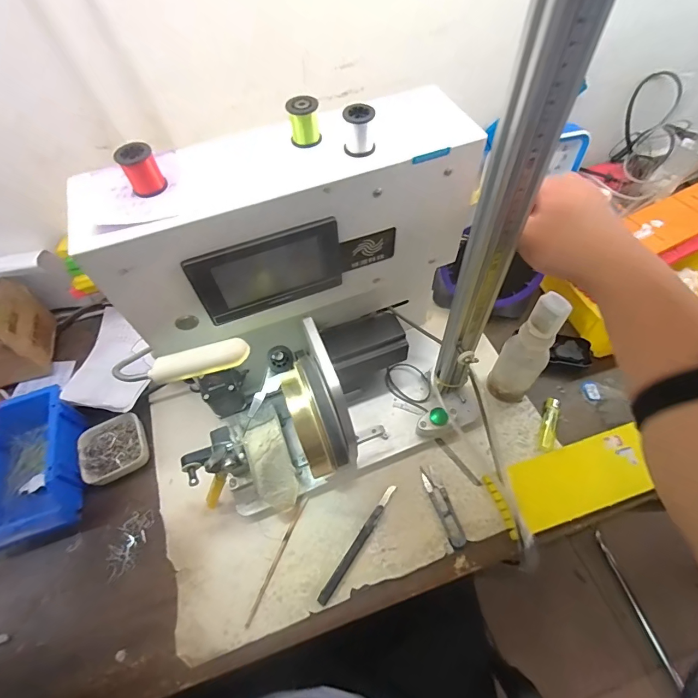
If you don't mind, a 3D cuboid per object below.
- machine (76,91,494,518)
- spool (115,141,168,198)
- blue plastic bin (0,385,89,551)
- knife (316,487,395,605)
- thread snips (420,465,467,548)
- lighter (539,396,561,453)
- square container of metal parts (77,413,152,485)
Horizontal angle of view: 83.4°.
[{"bbox_3d":[-0.029,-0.008,0.423,0.345,0.343,0.237,-14,58,-5],"label":"machine"},{"bbox_3d":[-0.164,-0.141,0.310,0.025,0.032,0.026,-2,58,3],"label":"spool"},{"bbox_3d":[-0.424,0.159,0.515,0.130,0.077,0.180,-22,59,-10],"label":"blue plastic bin"},{"bbox_3d":[0.013,0.236,0.483,0.011,0.009,0.157,30,64,20],"label":"knife"},{"bbox_3d":[0.121,0.200,0.502,0.023,0.009,0.102,-18,59,-7],"label":"thread snips"},{"bbox_3d":[0.284,0.105,0.552,0.019,0.009,0.085,19,61,15],"label":"lighter"},{"bbox_3d":[-0.327,0.140,0.549,0.080,0.030,0.087,-21,59,-9],"label":"square container of metal parts"}]

